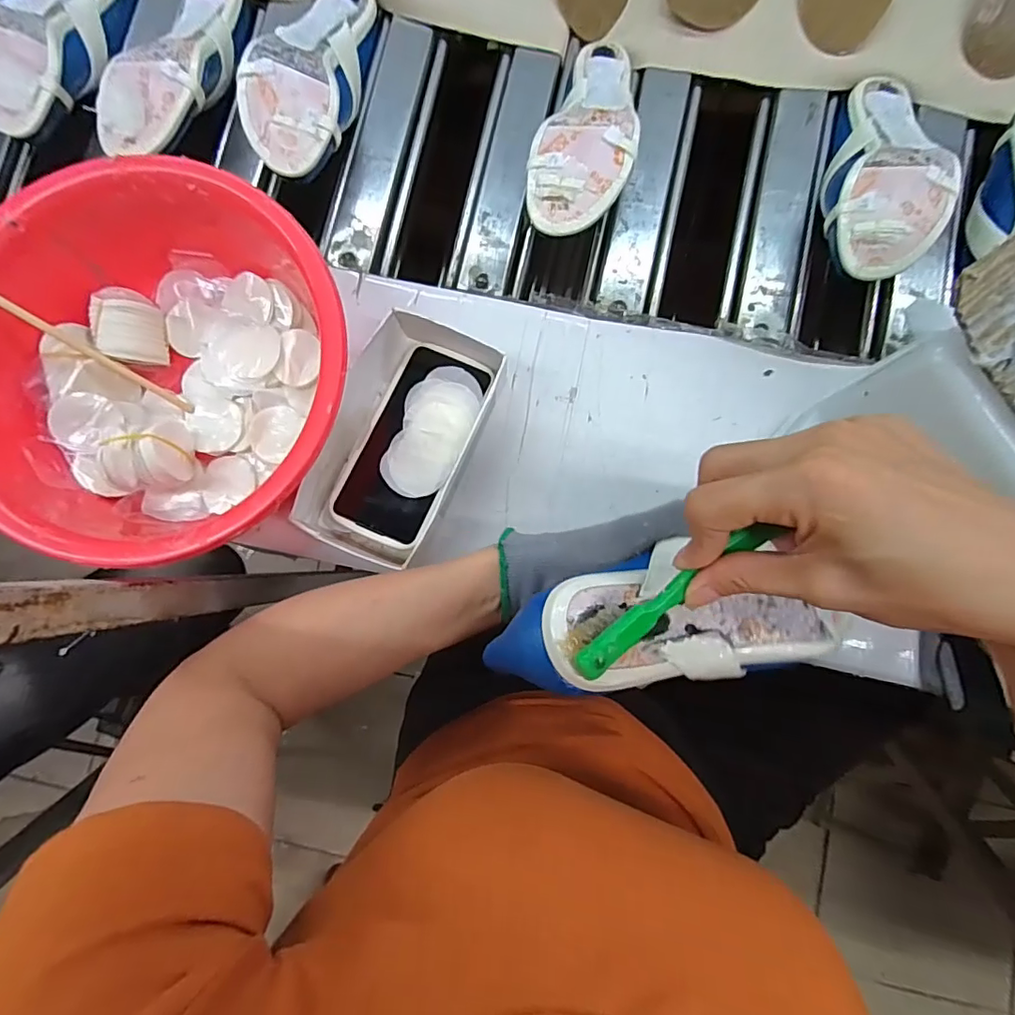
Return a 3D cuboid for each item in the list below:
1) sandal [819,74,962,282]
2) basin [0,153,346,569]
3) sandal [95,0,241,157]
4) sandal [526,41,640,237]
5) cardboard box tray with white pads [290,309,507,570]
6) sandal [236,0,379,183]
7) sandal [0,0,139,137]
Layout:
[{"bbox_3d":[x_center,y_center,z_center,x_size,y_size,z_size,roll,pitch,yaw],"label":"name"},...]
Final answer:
[{"bbox_3d":[0.328,-0.296,0.474,0.091,0.058,0.228,11,69,2],"label":"sandal"},{"bbox_3d":[-0.252,-0.097,0.410,0.274,0.096,0.269,0,85,1],"label":"basin"},{"bbox_3d":[-0.307,-0.429,0.508,0.085,0.047,0.222,14,73,3],"label":"sandal"},{"bbox_3d":[0.077,-0.334,0.489,0.084,0.064,0.212,19,86,3],"label":"sandal"},{"bbox_3d":[-0.086,-0.055,0.437,0.116,0.050,0.196,26,86,3],"label":"cardboard box tray with white pads"},{"bbox_3d":[-0.181,-0.412,0.508,0.089,0.058,0.231,13,72,2],"label":"sandal"},{"bbox_3d":[-0.436,-0.457,0.522,0.084,0.050,0.227,16,72,3],"label":"sandal"}]

